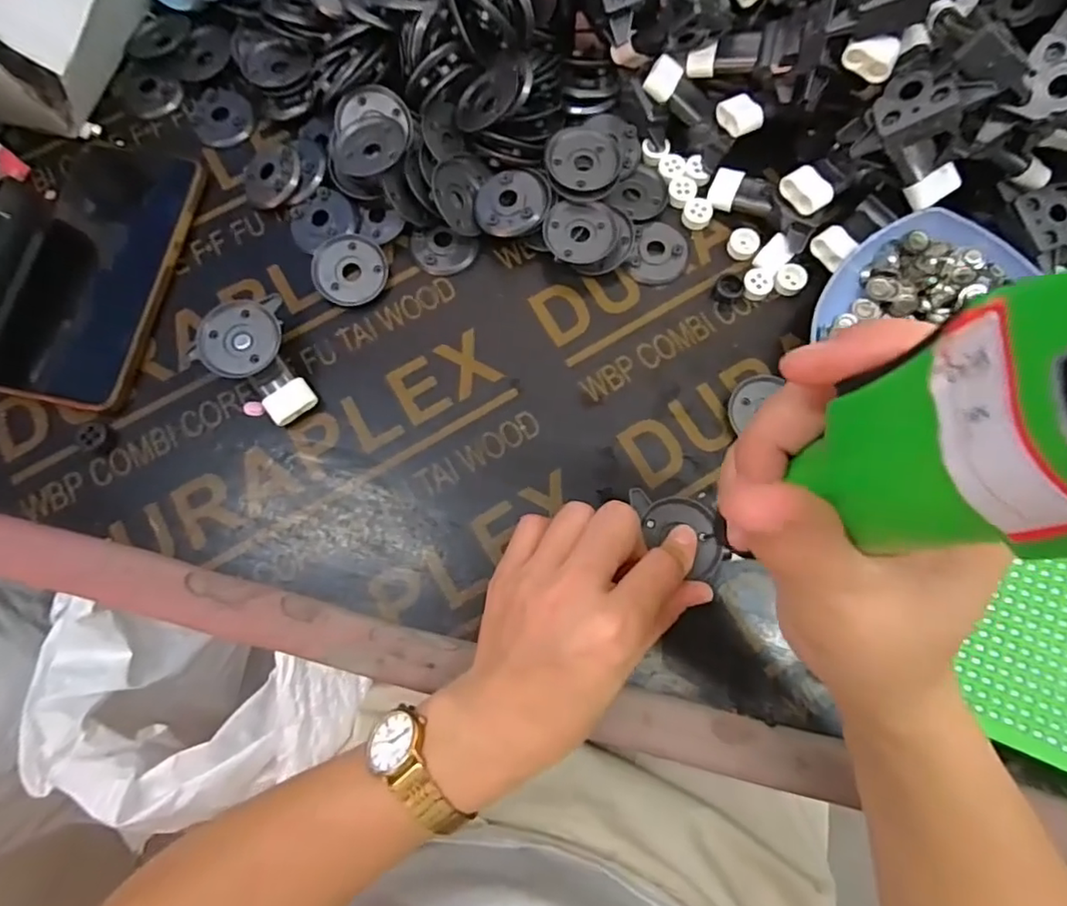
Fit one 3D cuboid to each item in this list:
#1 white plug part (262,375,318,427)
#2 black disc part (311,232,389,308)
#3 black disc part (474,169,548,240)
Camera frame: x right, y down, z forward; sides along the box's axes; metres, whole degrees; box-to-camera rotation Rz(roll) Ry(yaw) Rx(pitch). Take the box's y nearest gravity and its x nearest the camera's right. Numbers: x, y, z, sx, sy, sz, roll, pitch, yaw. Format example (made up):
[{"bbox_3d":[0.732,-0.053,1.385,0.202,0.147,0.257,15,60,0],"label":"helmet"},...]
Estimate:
[{"bbox_3d":[-0.135,-0.028,0.329,0.026,0.008,0.019,-35,103,-10],"label":"white plug part"},{"bbox_3d":[-0.108,-0.109,0.352,0.042,0.005,0.043,1,87,-10],"label":"black disc part"},{"bbox_3d":[-0.013,-0.147,0.348,0.041,0.008,0.038,3,76,1],"label":"black disc part"}]

